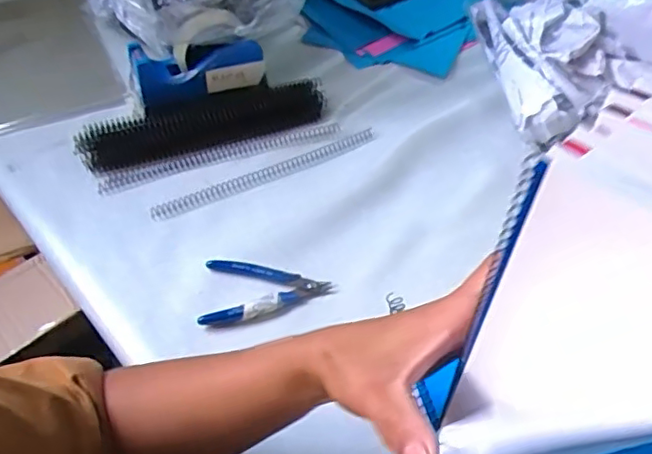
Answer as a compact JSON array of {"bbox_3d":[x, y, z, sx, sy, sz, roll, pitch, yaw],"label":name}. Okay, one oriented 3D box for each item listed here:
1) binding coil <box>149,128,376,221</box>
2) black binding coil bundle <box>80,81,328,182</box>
[{"bbox_3d":[-0.063,-0.063,0.674,0.276,0.012,0.018,-22,53,-21],"label":"binding coil"},{"bbox_3d":[-0.143,-0.129,0.704,0.291,0.033,0.076,-19,52,-15],"label":"black binding coil bundle"}]

